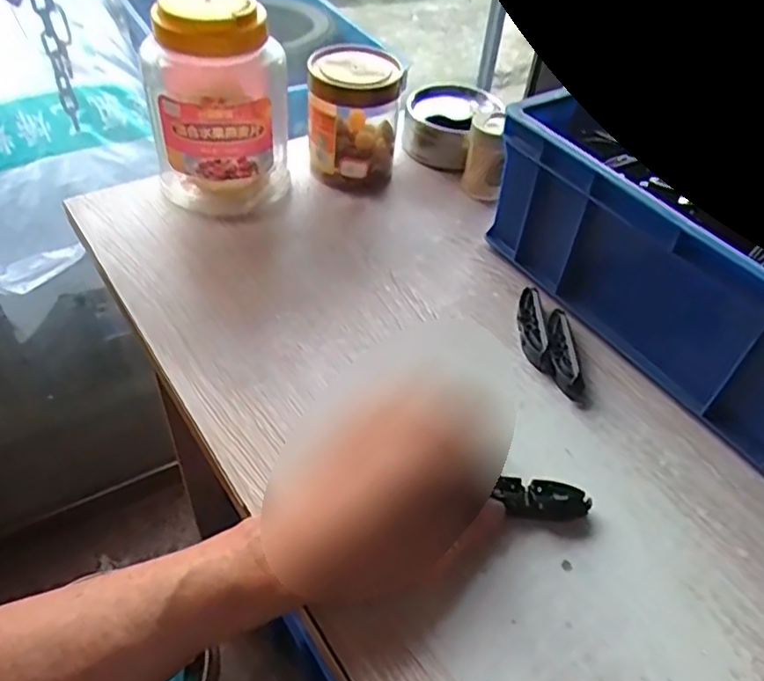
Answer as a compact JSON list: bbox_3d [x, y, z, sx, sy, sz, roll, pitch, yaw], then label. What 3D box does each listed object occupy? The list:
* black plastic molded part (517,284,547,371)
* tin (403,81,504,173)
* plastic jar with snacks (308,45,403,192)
[{"bbox_3d":[0.117,-0.011,0.490,0.017,0.015,0.076,5,47,-1],"label":"black plastic molded part"},{"bbox_3d":[0.069,-0.227,0.666,0.085,0.059,0.089,3,47,-3],"label":"tin"},{"bbox_3d":[-0.028,-0.213,0.610,0.080,0.115,0.091,-2,47,-7],"label":"plastic jar with snacks"}]

